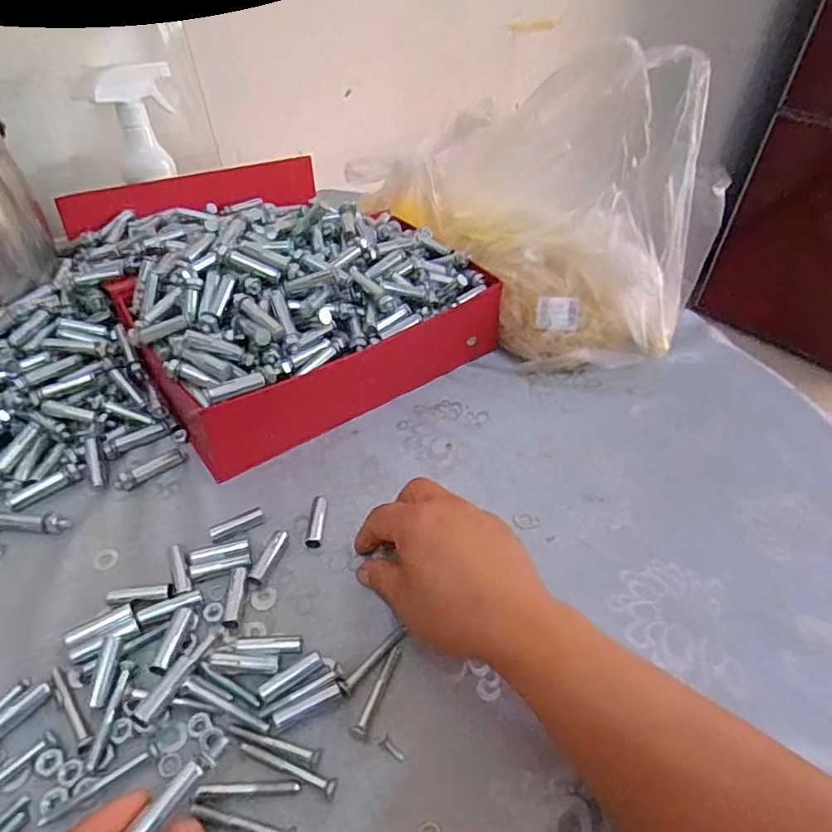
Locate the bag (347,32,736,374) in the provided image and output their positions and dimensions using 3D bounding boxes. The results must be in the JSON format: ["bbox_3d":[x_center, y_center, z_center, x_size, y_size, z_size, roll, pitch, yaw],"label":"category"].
[{"bbox_3d":[0.106,-0.217,0.563,0.164,0.242,0.349,-30,53,-30],"label":"bag"}]

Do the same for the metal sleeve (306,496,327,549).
[{"bbox_3d":[-0.073,0.077,0.418,0.011,0.009,0.041,3,45,-1],"label":"metal sleeve"}]

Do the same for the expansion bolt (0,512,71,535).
[{"bbox_3d":[-0.276,0.074,0.406,0.058,0.008,0.014,7,45,3],"label":"expansion bolt"}]

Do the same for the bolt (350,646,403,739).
[{"bbox_3d":[-0.021,0.160,0.337,0.009,0.008,0.056,19,47,14],"label":"bolt"}]

